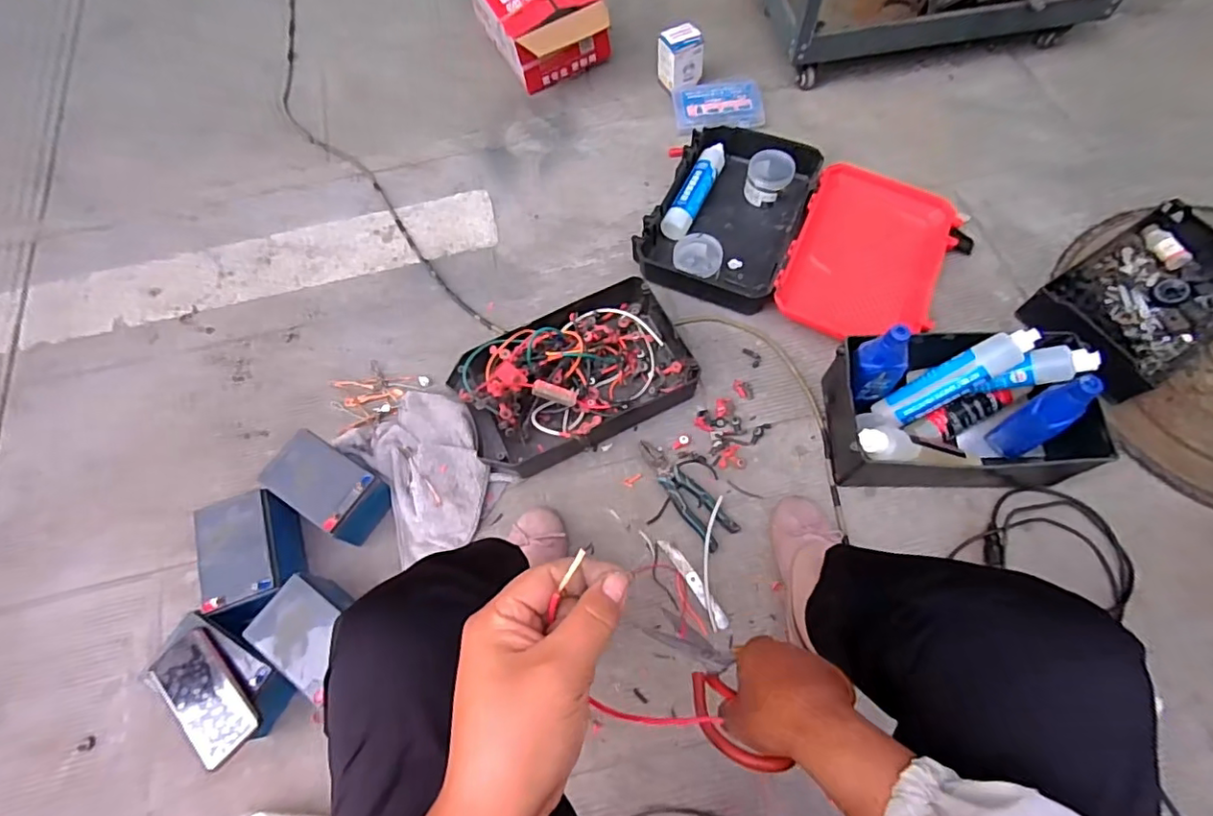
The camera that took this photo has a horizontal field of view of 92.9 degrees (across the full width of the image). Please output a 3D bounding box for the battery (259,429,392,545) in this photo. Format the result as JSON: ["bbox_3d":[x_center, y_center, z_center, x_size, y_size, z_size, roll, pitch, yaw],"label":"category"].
[{"bbox_3d":[-0.403,0.112,0.837,0.161,0.080,0.102,28,71,14],"label":"battery"}]

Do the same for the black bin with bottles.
[{"bbox_3d":[0.490,0.000,0.819,0.315,0.171,0.195,-2,67,2],"label":"black bin with bottles"}]

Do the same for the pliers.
[{"bbox_3d":[0.115,0.125,0.869,0.054,0.017,0.190,-36,70,-12],"label":"pliers"}]

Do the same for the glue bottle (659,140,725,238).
[{"bbox_3d":[0.169,-0.406,1.089,0.050,0.050,0.241,24,70,13],"label":"glue bottle"}]

